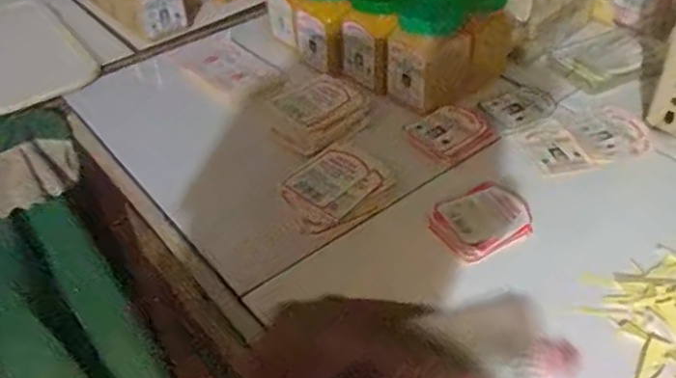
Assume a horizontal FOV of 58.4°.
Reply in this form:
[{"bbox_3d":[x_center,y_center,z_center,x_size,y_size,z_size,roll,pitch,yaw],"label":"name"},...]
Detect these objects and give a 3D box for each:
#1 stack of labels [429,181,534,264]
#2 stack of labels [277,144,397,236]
[{"bbox_3d":[0.121,0.024,0.513,0.088,0.012,0.068,-25,45,-22],"label":"stack of labels"},{"bbox_3d":[-0.006,-0.001,0.558,0.087,0.018,0.087,-31,48,-27],"label":"stack of labels"}]

